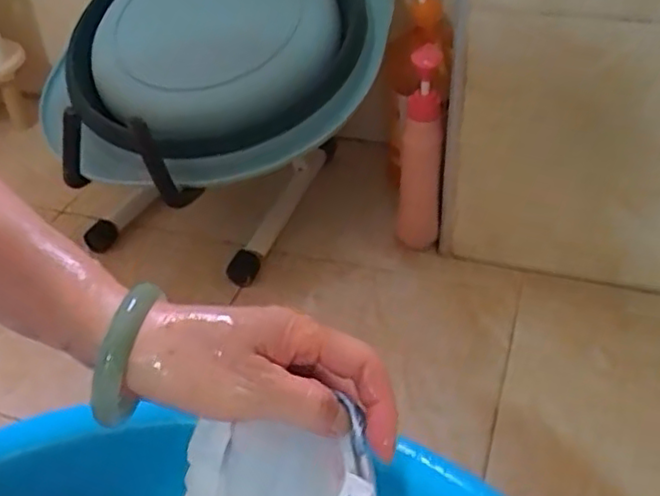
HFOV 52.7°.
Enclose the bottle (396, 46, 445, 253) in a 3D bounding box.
[{"bbox_3d":[0.100,-0.102,0.752,0.048,0.225,0.049,3,38,8],"label":"bottle"}]

